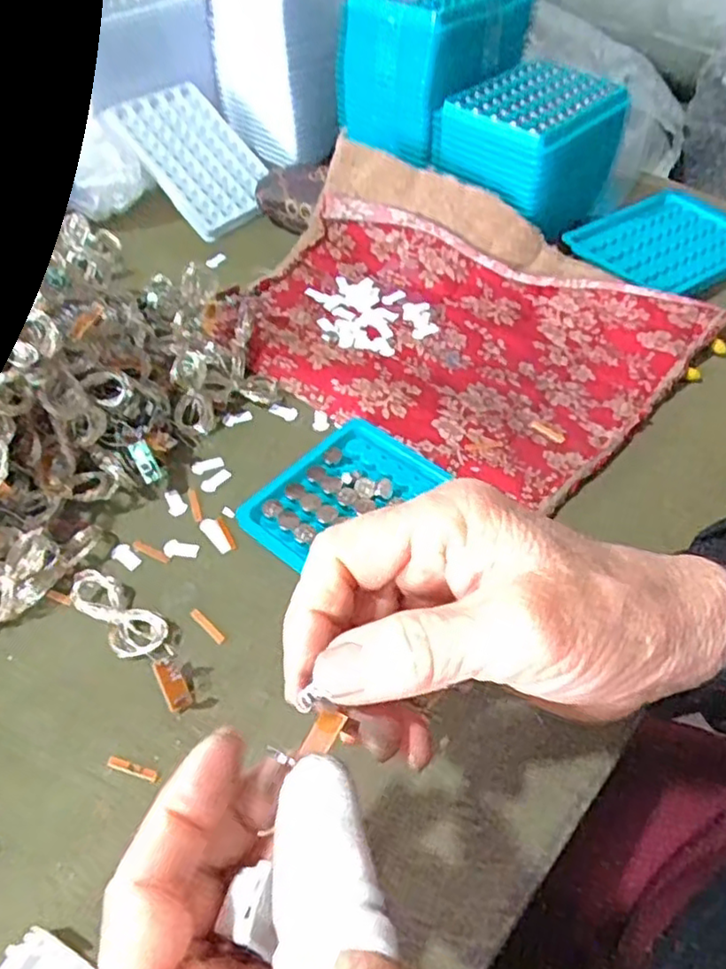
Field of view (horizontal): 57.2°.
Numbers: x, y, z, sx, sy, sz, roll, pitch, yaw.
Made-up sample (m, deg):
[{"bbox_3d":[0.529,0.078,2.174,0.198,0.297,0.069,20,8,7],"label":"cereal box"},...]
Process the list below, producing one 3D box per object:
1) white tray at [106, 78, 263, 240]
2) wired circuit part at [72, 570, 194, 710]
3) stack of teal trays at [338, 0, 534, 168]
[{"bbox_3d":[-0.132,-0.262,0.532,0.127,0.009,0.088,47,61,-4],"label":"white tray"},{"bbox_3d":[-0.102,0.067,0.300,0.080,0.014,0.022,36,59,23],"label":"wired circuit part"},{"bbox_3d":[0.054,-0.324,0.514,0.105,0.110,0.115,37,58,25],"label":"stack of teal trays"}]

